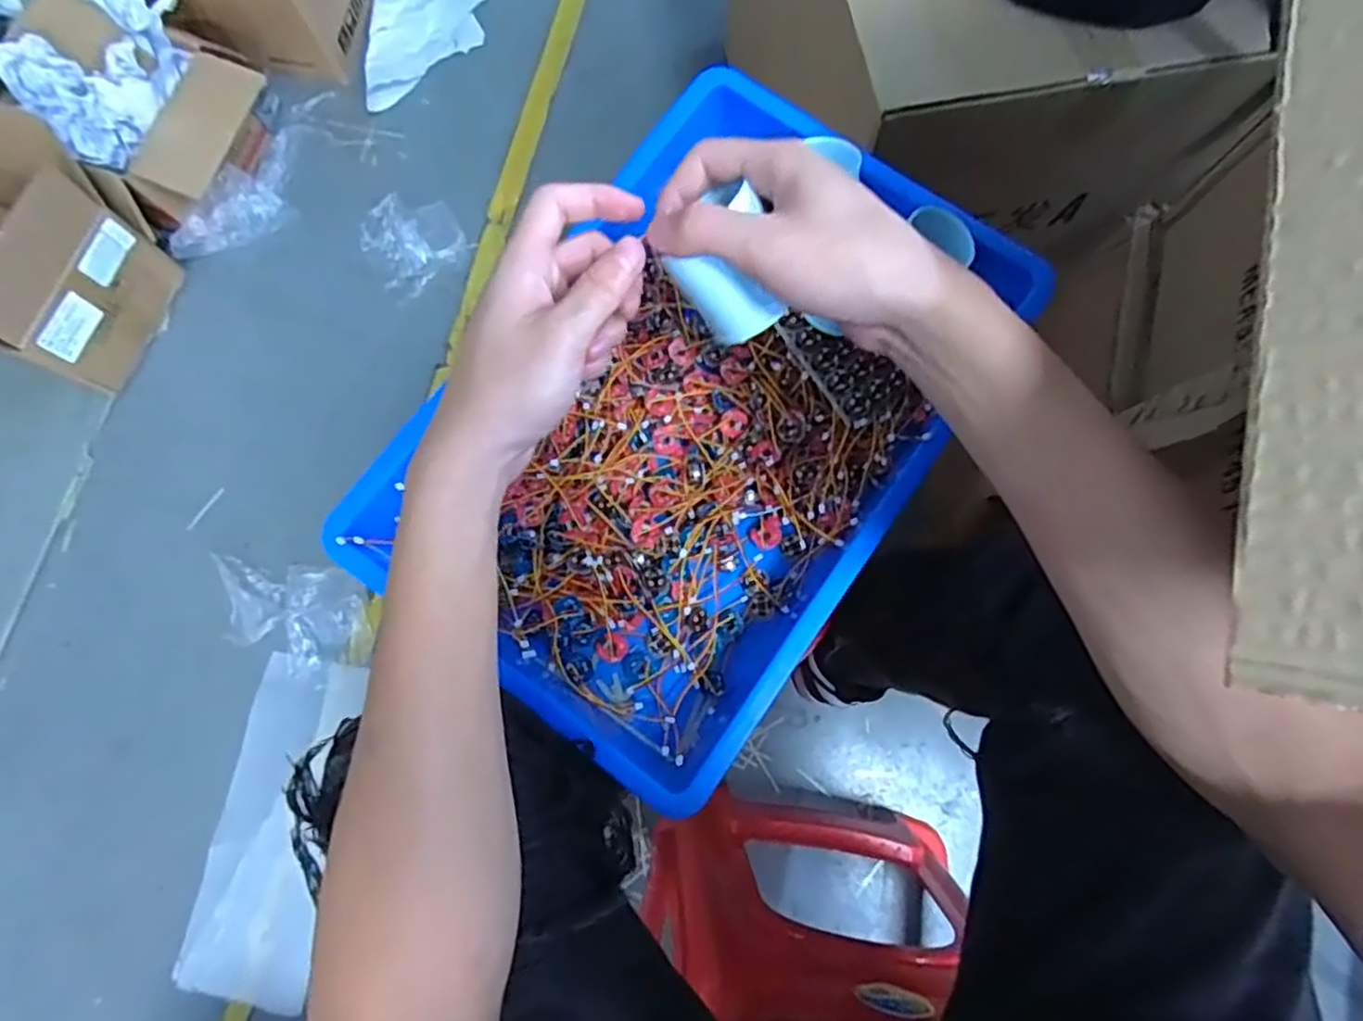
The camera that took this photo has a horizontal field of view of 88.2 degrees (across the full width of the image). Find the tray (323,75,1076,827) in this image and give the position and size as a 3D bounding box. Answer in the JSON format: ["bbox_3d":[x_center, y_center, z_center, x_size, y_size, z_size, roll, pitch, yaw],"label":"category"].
[{"bbox_3d":[0.003,-0.067,0.495,0.312,0.076,0.428,35,81,7],"label":"tray"}]

